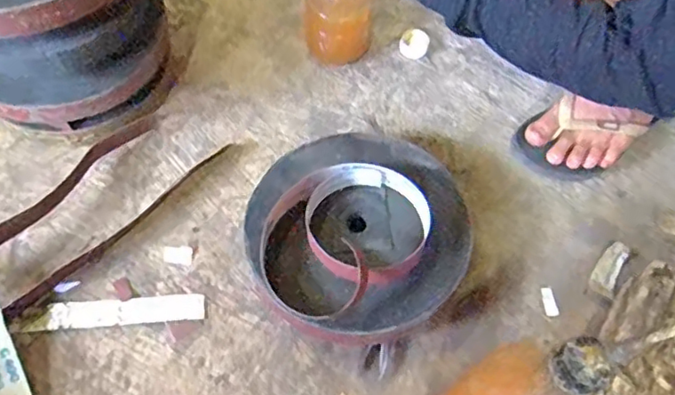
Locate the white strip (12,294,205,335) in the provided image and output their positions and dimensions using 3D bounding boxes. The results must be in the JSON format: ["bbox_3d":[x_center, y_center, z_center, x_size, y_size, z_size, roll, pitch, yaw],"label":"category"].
[{"bbox_3d":[-0.219,0.113,0.595,0.172,0.004,0.028,-3,59,-9],"label":"white strip"}]

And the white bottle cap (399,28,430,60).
[{"bbox_3d":[0.104,-0.207,0.821,0.038,0.013,0.048,20,59,5],"label":"white bottle cap"}]

